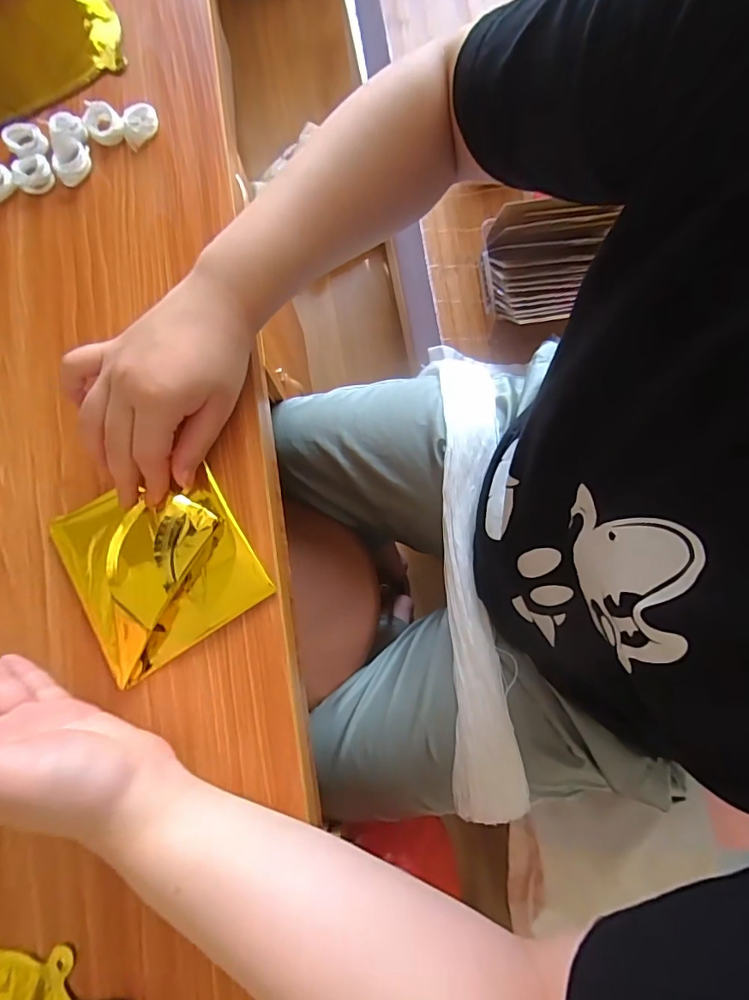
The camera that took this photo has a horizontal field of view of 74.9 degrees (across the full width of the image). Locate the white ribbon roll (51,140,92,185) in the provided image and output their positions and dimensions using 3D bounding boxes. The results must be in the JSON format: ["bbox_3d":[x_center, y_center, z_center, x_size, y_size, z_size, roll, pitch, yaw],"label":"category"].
[{"bbox_3d":[-0.244,-0.273,0.392,0.031,0.013,0.031,-32,80,-5],"label":"white ribbon roll"}]

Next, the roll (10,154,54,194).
[{"bbox_3d":[-0.275,-0.264,0.392,0.028,0.009,0.028,0,79,1],"label":"roll"}]

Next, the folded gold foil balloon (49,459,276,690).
[{"bbox_3d":[-0.147,0.040,0.326,0.115,0.018,0.118,-32,80,-5],"label":"folded gold foil balloon"}]

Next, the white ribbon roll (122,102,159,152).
[{"bbox_3d":[-0.190,-0.304,0.398,0.029,0.017,0.027,0,79,1],"label":"white ribbon roll"}]

